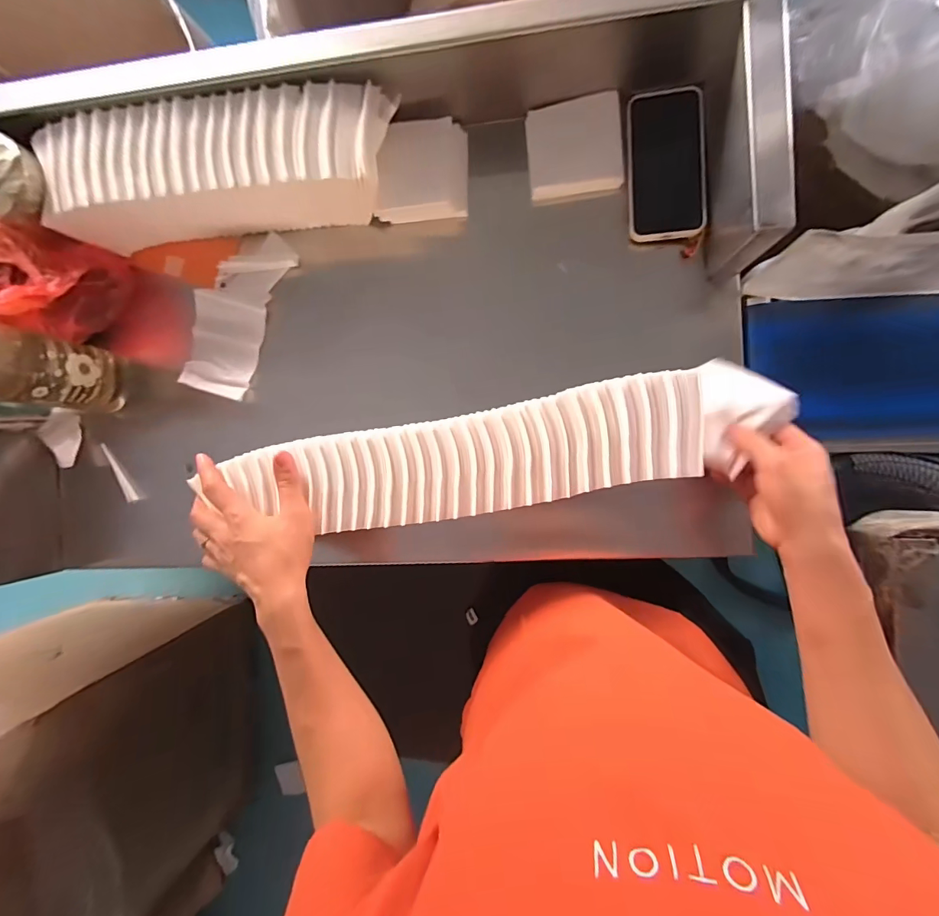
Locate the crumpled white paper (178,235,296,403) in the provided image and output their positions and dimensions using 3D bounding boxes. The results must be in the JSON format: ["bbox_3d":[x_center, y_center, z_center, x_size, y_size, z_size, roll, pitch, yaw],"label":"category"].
[{"bbox_3d":[-0.279,-0.174,0.529,0.088,0.020,0.194,23,93,6],"label":"crumpled white paper"}]

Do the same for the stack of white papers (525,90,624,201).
[{"bbox_3d":[0.115,-0.341,0.485,0.098,0.013,0.098,-5,90,7],"label":"stack of white papers"}]

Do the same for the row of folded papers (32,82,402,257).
[{"bbox_3d":[-0.263,-0.311,0.485,0.370,0.088,0.108,-5,90,7],"label":"row of folded papers"}]

